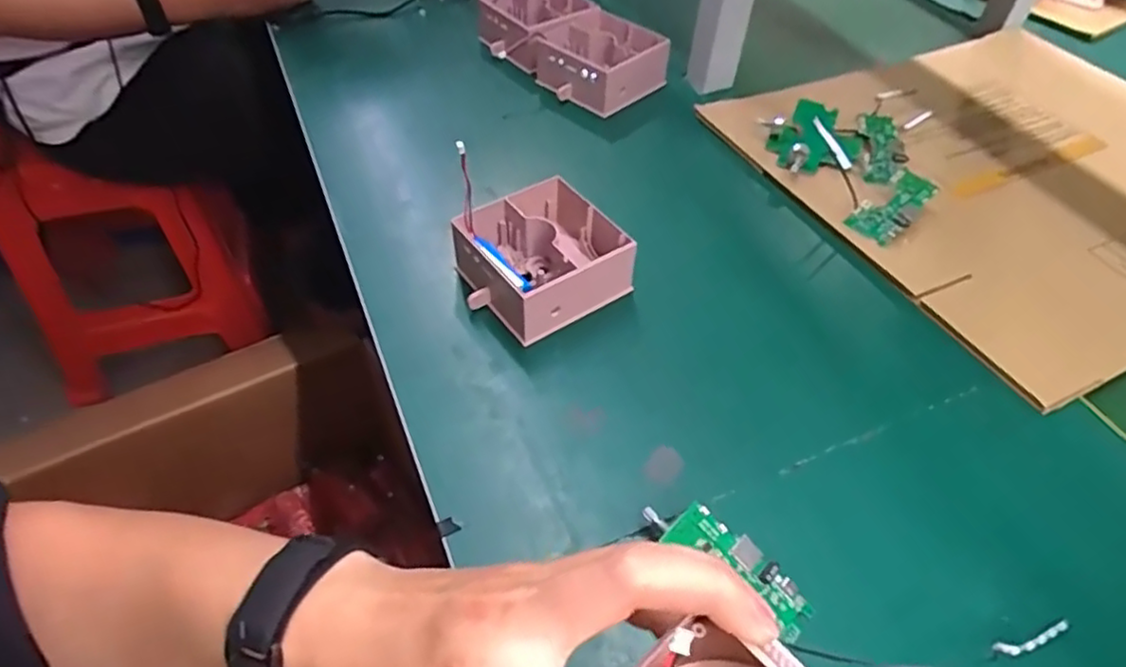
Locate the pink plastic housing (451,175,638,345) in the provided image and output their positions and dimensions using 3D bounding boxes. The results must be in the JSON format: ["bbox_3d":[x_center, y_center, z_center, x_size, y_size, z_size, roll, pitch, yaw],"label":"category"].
[{"bbox_3d":[-0.017,-0.058,0.512,0.120,0.052,0.108,-28,55,-24],"label":"pink plastic housing"}]

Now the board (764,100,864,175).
[{"bbox_3d":[0.236,-0.185,0.635,0.086,0.032,0.068,-13,51,-13],"label":"board"}]

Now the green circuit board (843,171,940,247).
[{"bbox_3d":[0.281,-0.107,0.572,0.079,0.007,0.039,-39,65,-12],"label":"green circuit board"}]

